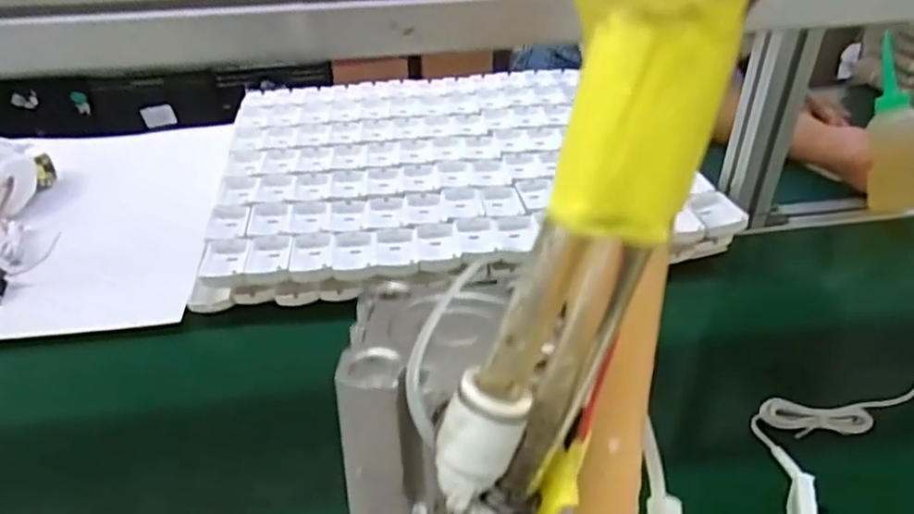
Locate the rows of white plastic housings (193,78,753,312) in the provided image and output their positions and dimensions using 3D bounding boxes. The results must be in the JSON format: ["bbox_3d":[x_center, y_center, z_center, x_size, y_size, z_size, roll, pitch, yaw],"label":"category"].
[{"bbox_3d":[-0.014,-0.119,0.794,0.523,0.036,0.466,-5,36,-9],"label":"rows of white plastic housings"}]

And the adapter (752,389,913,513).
[{"bbox_3d":[0.277,0.122,0.486,0.256,0.035,0.090,-26,44,-33],"label":"adapter"}]

